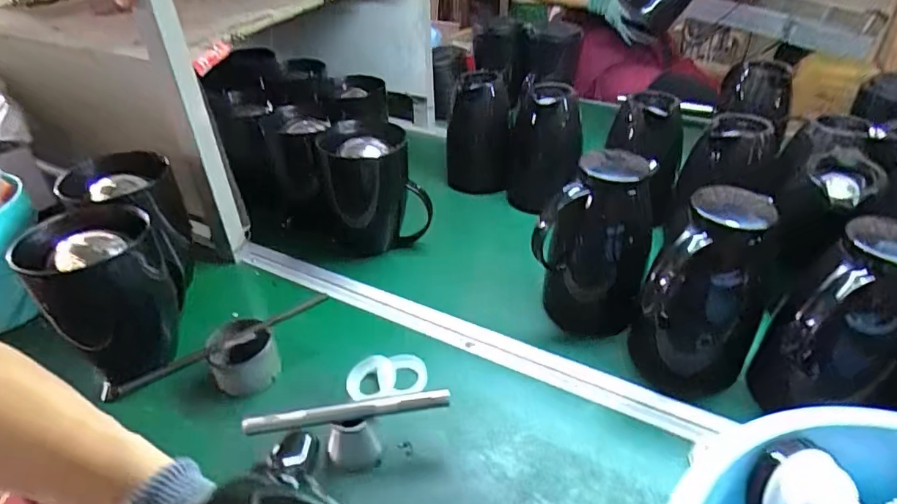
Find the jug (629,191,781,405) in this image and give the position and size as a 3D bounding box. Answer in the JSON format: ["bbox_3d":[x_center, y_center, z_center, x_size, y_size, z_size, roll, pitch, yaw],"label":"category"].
[{"bbox_3d":[0.280,0.063,0.586,0.132,0.243,0.109,8,36,12],"label":"jug"}]

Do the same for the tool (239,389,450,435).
[{"bbox_3d":[-0.099,0.156,0.517,0.198,0.012,0.019,-5,35,-7],"label":"tool"}]

